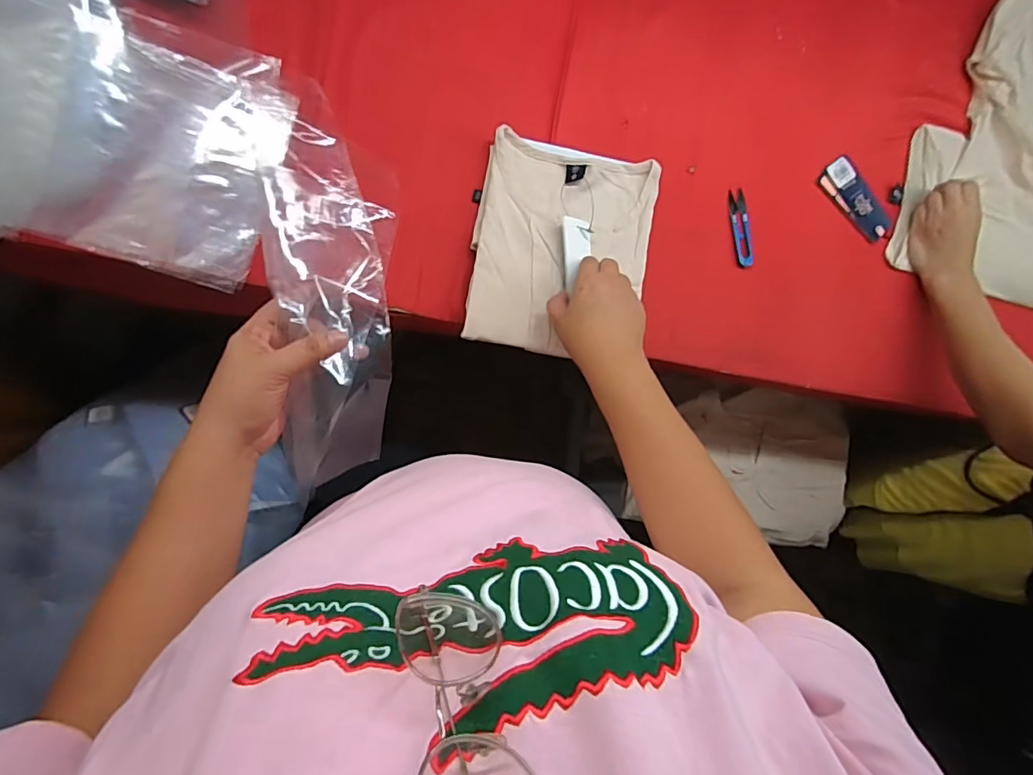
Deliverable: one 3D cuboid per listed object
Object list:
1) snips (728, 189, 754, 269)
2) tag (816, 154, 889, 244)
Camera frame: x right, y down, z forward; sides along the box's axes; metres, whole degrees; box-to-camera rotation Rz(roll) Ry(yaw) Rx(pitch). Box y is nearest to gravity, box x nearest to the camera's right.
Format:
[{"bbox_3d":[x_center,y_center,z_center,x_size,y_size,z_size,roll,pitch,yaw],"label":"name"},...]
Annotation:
[{"bbox_3d":[0.298,-0.210,0.662,0.025,0.004,0.102,-8,89,-8],"label":"snips"},{"bbox_3d":[0.467,-0.256,0.689,0.055,0.007,0.122,-38,94,-7],"label":"tag"}]

